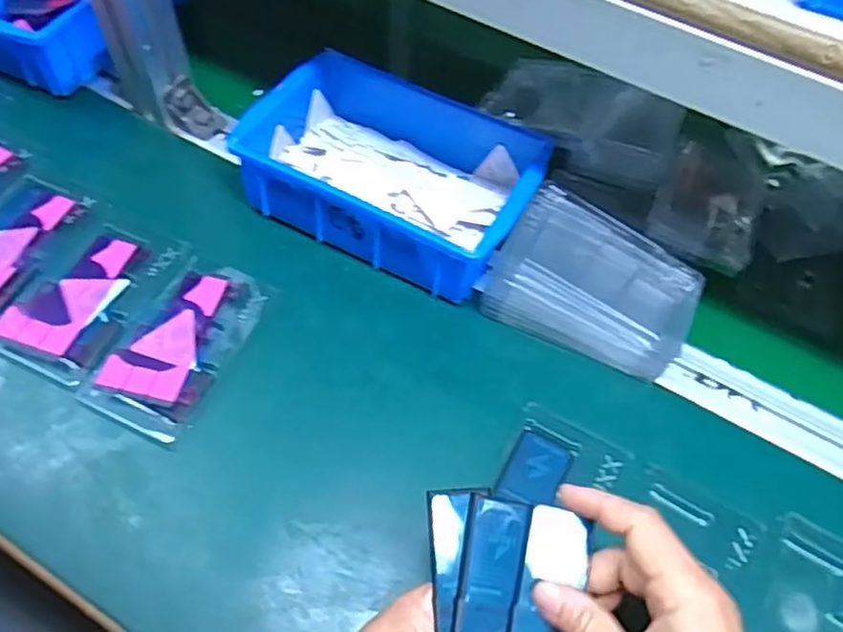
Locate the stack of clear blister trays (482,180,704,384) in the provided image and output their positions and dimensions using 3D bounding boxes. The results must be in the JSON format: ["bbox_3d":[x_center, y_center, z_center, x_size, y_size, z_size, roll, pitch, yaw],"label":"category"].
[{"bbox_3d":[0.118,-0.023,0.465,0.131,0.049,0.087,24,60,11],"label":"stack of clear blister trays"}]

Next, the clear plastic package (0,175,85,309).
[{"bbox_3d":[-0.300,-0.052,0.486,0.072,0.010,0.112,26,61,12],"label":"clear plastic package"}]

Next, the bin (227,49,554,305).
[{"bbox_3d":[-0.018,-0.110,0.506,0.206,0.059,0.144,25,60,11],"label":"bin"}]

